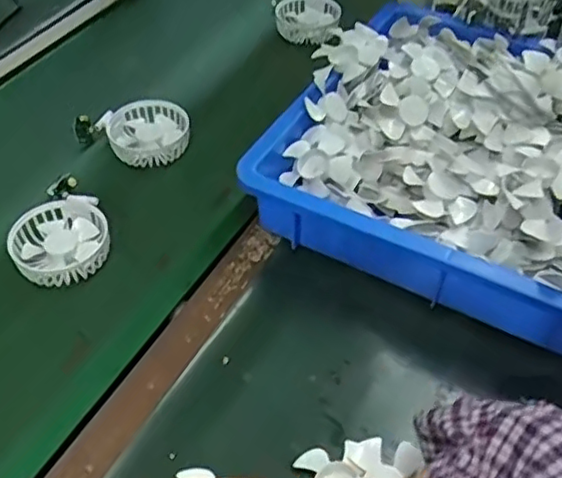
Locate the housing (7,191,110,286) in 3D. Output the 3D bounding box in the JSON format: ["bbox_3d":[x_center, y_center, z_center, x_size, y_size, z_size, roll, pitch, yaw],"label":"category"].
[{"bbox_3d":[-0.210,0.002,0.608,0.088,0.026,0.094,-22,50,-18],"label":"housing"}]

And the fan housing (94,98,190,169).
[{"bbox_3d":[-0.153,-0.123,0.724,0.088,0.028,0.101,-27,51,-22],"label":"fan housing"}]

